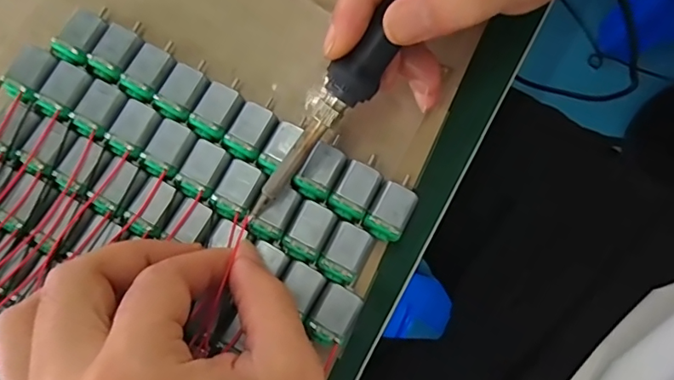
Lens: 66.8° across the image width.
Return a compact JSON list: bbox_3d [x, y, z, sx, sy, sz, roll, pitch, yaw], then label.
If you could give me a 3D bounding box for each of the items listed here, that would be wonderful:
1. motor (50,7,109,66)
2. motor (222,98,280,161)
[{"bbox_3d":[-0.125,-0.076,0.254,0.018,0.015,0.030,26,79,4],"label":"motor"},{"bbox_3d":[-0.040,-0.030,0.250,0.019,0.012,0.033,27,79,4],"label":"motor"}]

